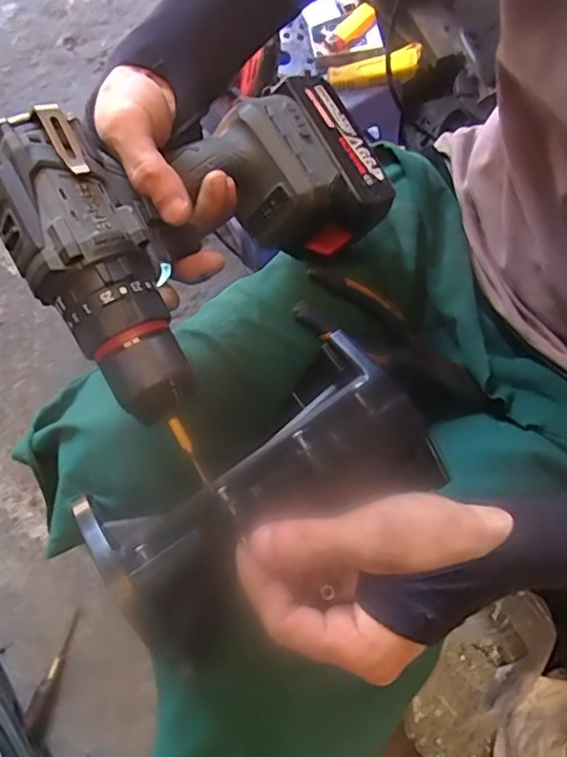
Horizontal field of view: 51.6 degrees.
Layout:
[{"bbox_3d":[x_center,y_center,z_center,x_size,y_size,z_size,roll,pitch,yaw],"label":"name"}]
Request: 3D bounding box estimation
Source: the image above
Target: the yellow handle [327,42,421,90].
[{"bbox_3d":[0.113,-0.380,0.715,0.115,0.025,0.024,-15,73,-6],"label":"yellow handle"}]

